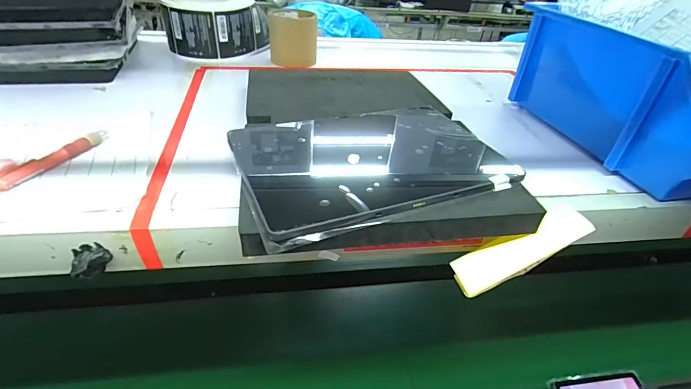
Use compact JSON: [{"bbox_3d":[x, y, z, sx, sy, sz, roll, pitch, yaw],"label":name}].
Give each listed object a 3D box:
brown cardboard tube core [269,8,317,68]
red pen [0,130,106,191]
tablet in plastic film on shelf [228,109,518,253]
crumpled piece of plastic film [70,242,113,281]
[{"bbox_3d":[-0.099,-0.298,0.718,0.086,0.084,0.079,-3,36,-11],"label":"brown cardboard tube core"},{"bbox_3d":[-0.291,-0.035,0.377,0.017,0.013,0.119,14,37,12],"label":"red pen"},{"bbox_3d":[0.027,-0.040,0.380,0.263,0.012,0.174,-13,39,-23],"label":"tablet in plastic film on shelf"},{"bbox_3d":[-0.216,0.056,0.321,0.030,0.027,0.019,-20,43,-31],"label":"crumpled piece of plastic film"}]

